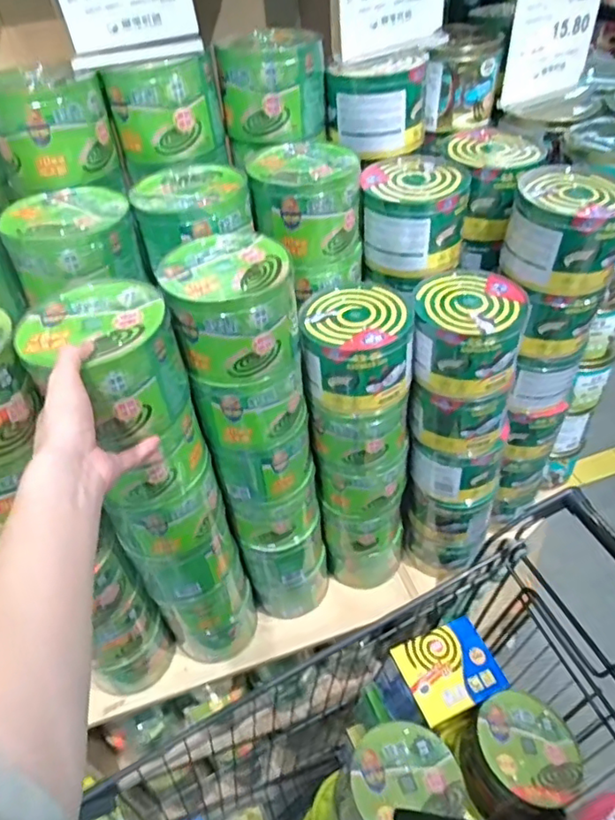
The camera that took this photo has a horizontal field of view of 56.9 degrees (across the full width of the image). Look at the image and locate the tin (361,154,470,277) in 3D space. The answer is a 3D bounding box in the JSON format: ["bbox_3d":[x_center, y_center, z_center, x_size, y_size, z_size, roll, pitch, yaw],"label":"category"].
[{"bbox_3d":[0.137,-0.249,0.742,0.131,0.117,0.106,1,44,8],"label":"tin"}]

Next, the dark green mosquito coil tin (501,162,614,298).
[{"bbox_3d":[0.328,-0.226,0.708,0.128,0.117,0.137,-3,44,3],"label":"dark green mosquito coil tin"}]

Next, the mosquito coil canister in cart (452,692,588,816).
[{"bbox_3d":[0.281,0.473,0.767,0.144,0.116,0.136,10,37,-8],"label":"mosquito coil canister in cart"}]

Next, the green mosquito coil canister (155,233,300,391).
[{"bbox_3d":[-0.079,-0.104,0.604,0.134,0.117,0.112,-9,44,-3],"label":"green mosquito coil canister"}]

